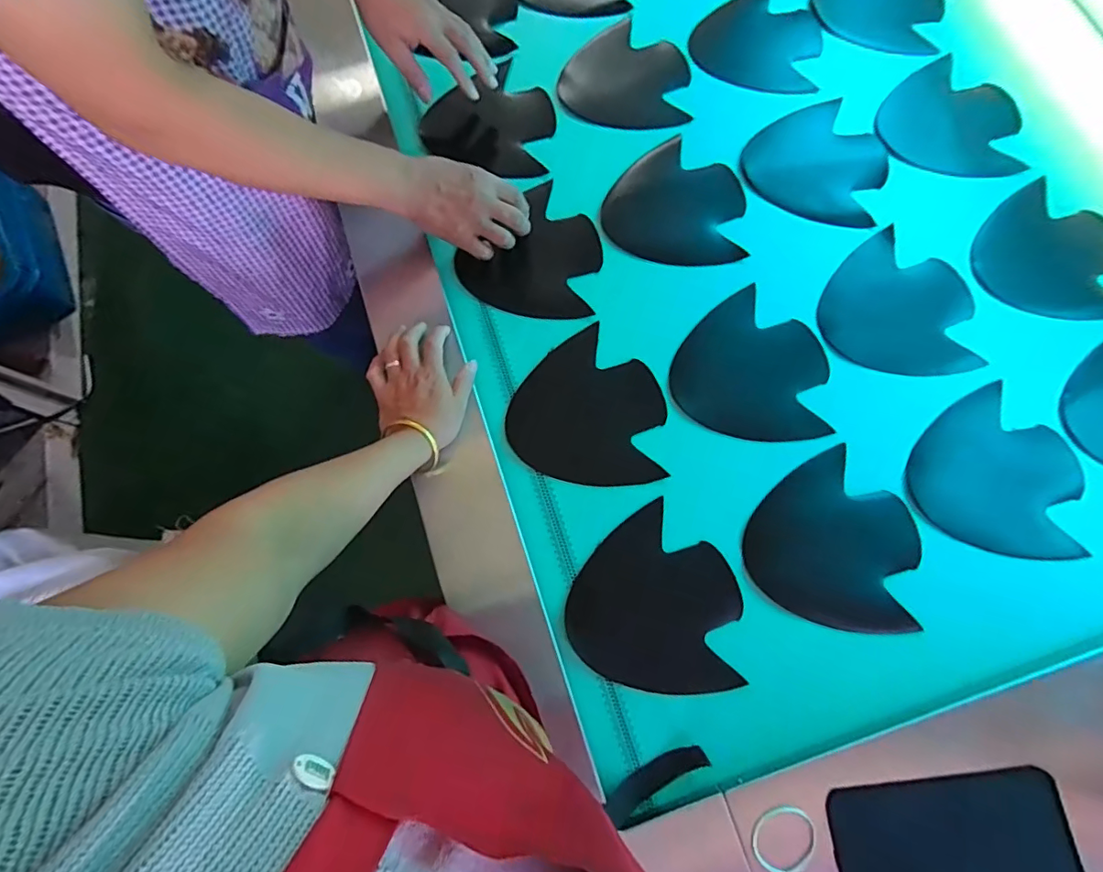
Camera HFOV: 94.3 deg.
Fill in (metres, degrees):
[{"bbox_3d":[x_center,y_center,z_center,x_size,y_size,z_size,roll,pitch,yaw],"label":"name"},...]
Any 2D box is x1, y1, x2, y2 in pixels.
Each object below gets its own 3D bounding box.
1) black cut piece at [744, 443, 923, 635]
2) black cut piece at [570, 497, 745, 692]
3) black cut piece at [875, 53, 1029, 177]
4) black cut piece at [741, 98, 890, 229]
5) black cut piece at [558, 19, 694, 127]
[{"bbox_3d":[0.310,0.110,0.561,0.173,0.012,0.182,14,76,8],"label":"black cut piece"},{"bbox_3d":[0.116,0.189,0.546,0.171,0.007,0.186,-44,79,-8],"label":"black cut piece"},{"bbox_3d":[0.545,-0.440,0.706,0.185,0.007,0.180,4,76,0],"label":"black cut piece"},{"bbox_3d":[0.361,-0.378,0.695,0.180,0.007,0.182,23,76,8],"label":"black cut piece"},{"bbox_3d":[0.108,-0.521,0.738,0.177,0.007,0.176,10,75,4],"label":"black cut piece"}]

